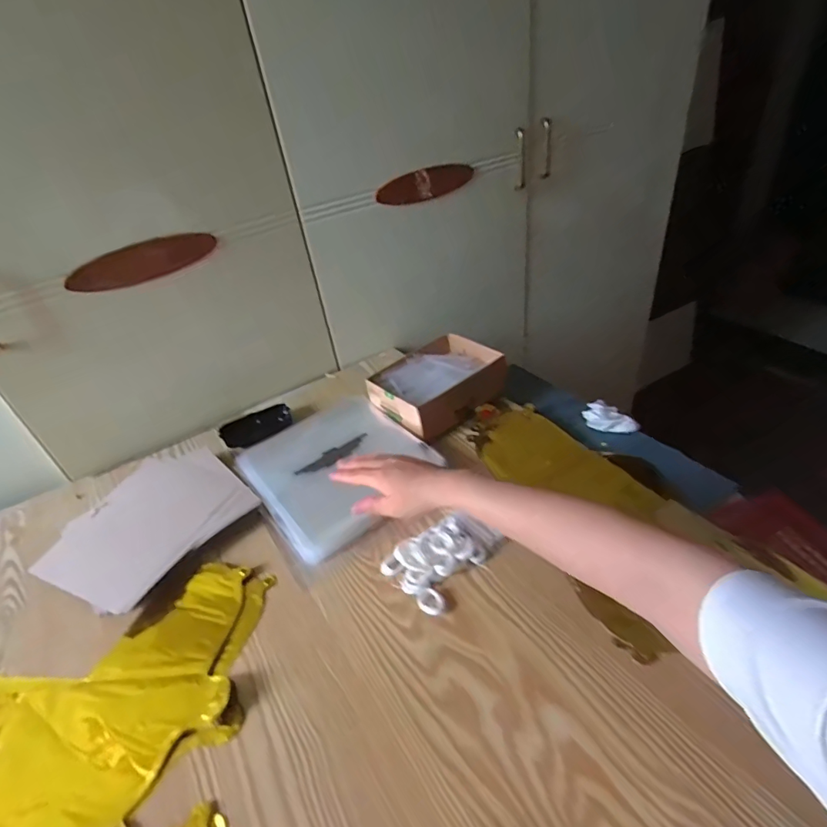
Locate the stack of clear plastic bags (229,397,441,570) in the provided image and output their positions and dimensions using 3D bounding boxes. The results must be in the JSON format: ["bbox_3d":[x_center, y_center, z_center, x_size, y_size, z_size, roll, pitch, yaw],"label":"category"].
[{"bbox_3d":[-0.112,0.068,0.661,0.215,0.029,0.244,-30,42,-27],"label":"stack of clear plastic bags"}]

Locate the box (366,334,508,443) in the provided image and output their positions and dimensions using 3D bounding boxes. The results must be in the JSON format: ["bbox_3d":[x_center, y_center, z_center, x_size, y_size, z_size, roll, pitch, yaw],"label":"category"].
[{"bbox_3d":[0.039,-0.045,0.732,0.192,0.056,0.140,-32,44,-29],"label":"box"}]

